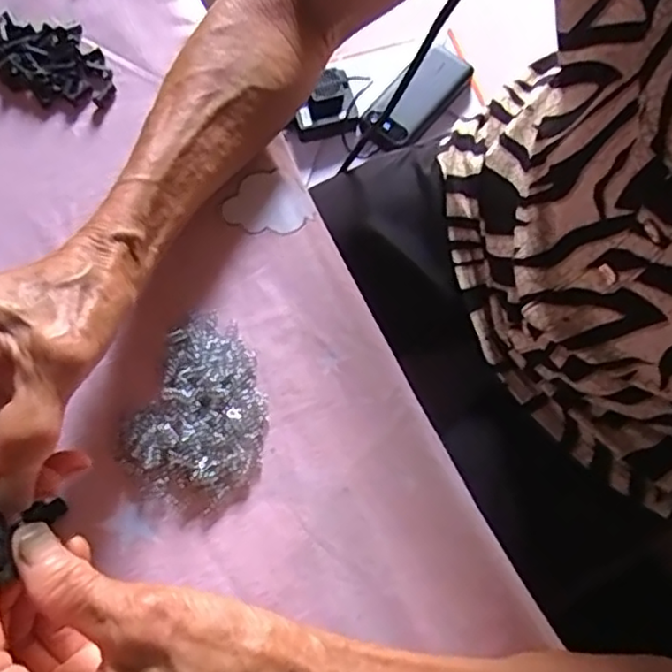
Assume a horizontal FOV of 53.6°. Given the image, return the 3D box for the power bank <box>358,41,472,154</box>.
[{"bbox_3d":[0.102,-0.308,0.858,0.162,0.024,0.068,-44,79,-11],"label":"power bank"}]

